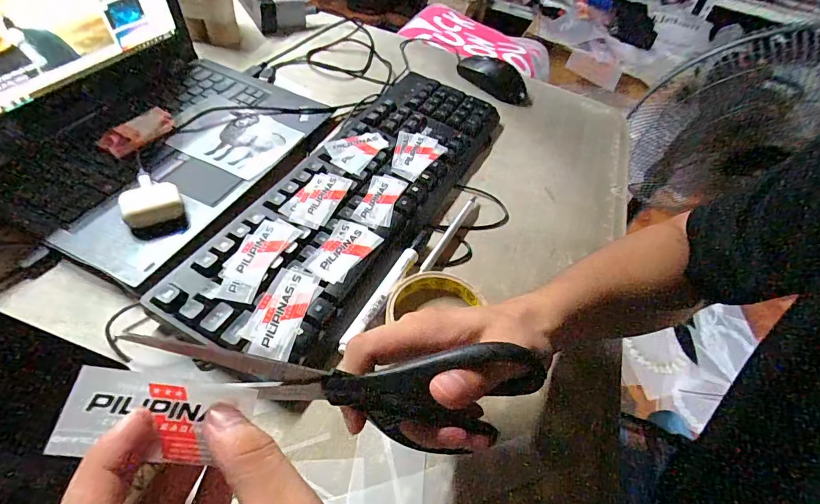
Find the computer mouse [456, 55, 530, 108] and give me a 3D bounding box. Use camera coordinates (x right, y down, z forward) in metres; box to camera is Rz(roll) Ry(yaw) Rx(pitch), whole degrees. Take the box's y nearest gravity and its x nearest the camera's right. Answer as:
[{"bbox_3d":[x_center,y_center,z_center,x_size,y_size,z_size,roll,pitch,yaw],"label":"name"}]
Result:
[{"bbox_3d":[0.123,-0.257,0.615,0.123,0.032,0.052,33,54,20],"label":"computer mouse"}]

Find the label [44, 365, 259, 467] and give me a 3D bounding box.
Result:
[{"bbox_3d":[-0.098,0.066,0.166,0.065,0.006,0.031,15,56,-21],"label":"label"}]

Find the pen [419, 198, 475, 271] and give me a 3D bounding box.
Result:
[{"bbox_3d":[0.043,-0.022,0.429,0.010,0.005,0.123,26,51,13],"label":"pen"}]

